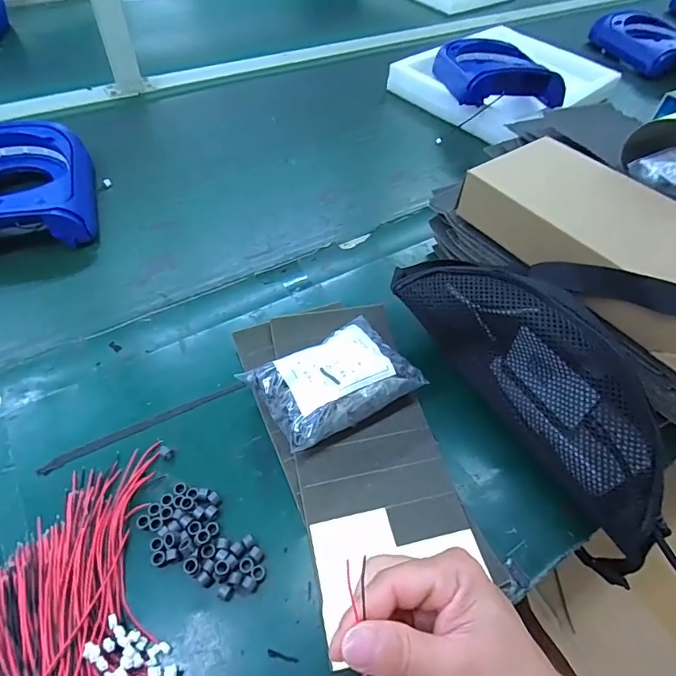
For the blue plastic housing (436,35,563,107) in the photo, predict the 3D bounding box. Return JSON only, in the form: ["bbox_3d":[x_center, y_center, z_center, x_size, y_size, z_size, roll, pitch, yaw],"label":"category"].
[{"bbox_3d":[0.267,-0.456,0.766,0.163,0.062,0.194,-1,57,-8],"label":"blue plastic housing"}]

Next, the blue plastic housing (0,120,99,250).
[{"bbox_3d":[-0.404,-0.187,0.568,0.168,0.074,0.205,-16,54,-16],"label":"blue plastic housing"}]

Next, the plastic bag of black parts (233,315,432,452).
[{"bbox_3d":[-0.006,0.039,0.410,0.136,0.058,0.095,-24,59,-21],"label":"plastic bag of black parts"}]

